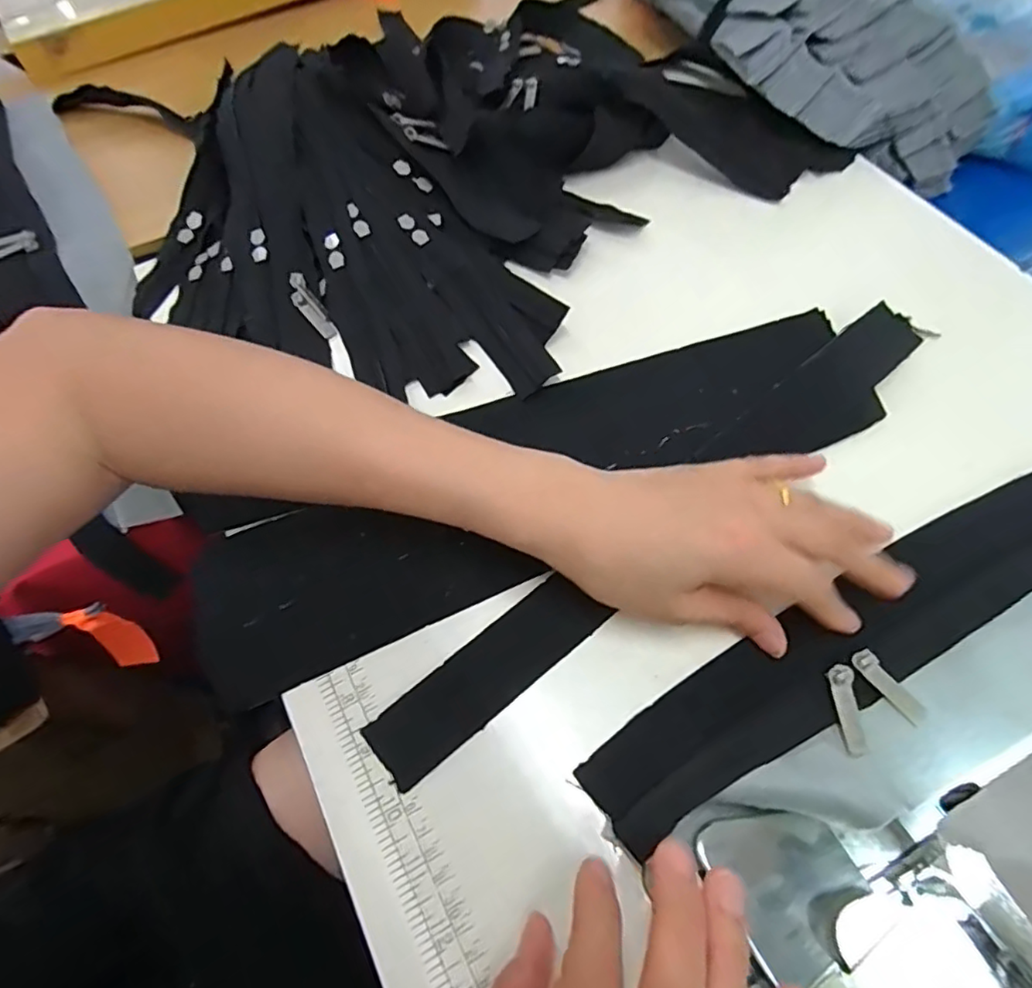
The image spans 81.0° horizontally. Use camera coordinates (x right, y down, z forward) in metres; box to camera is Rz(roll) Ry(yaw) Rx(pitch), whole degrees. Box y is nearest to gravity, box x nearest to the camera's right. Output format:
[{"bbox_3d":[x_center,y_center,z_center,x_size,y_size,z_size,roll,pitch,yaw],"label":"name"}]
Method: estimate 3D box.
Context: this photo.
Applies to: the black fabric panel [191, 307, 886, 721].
[{"bbox_3d":[0.011,-0.009,0.347,0.394,0.019,0.107,-25,59,-5],"label":"black fabric panel"}]

